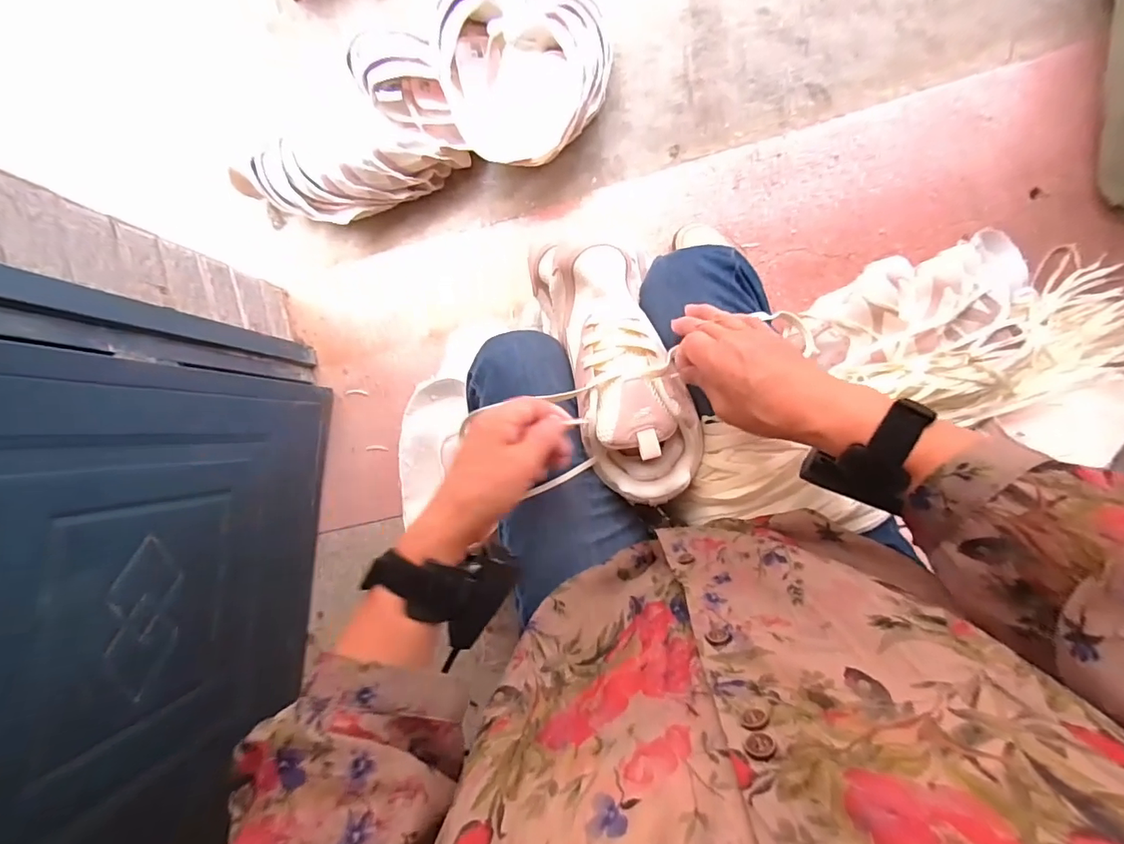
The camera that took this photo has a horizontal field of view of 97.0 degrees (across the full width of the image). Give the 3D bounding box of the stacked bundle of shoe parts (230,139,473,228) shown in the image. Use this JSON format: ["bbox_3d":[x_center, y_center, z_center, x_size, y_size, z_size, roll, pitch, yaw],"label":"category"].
[{"bbox_3d":[-0.412,-0.438,0.919,0.453,0.144,0.111,-3,87,8],"label":"stacked bundle of shoe parts"}]

